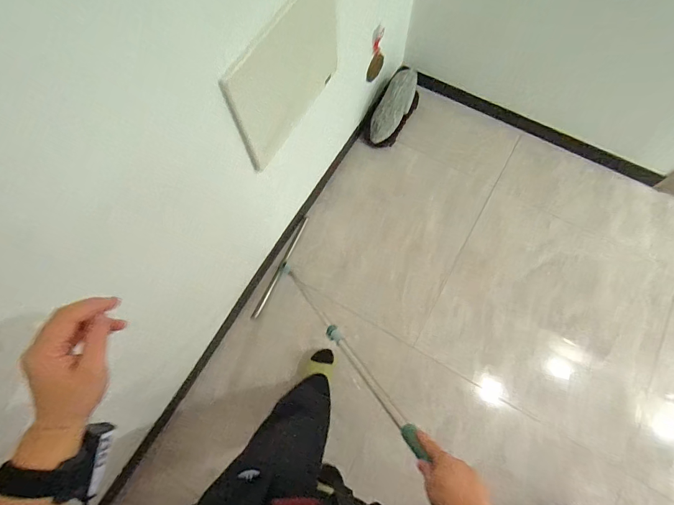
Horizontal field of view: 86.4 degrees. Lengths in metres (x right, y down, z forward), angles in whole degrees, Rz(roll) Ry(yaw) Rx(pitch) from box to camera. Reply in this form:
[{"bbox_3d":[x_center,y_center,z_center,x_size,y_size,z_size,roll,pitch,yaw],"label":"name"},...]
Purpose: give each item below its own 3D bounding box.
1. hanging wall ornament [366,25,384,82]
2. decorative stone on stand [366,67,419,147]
[{"bbox_3d":[0.155,-0.760,1.383,0.080,0.200,0.010,-33,62,-31],"label":"hanging wall ornament"},{"bbox_3d":[0.260,-0.659,1.594,0.125,0.221,0.356,29,75,10],"label":"decorative stone on stand"}]

